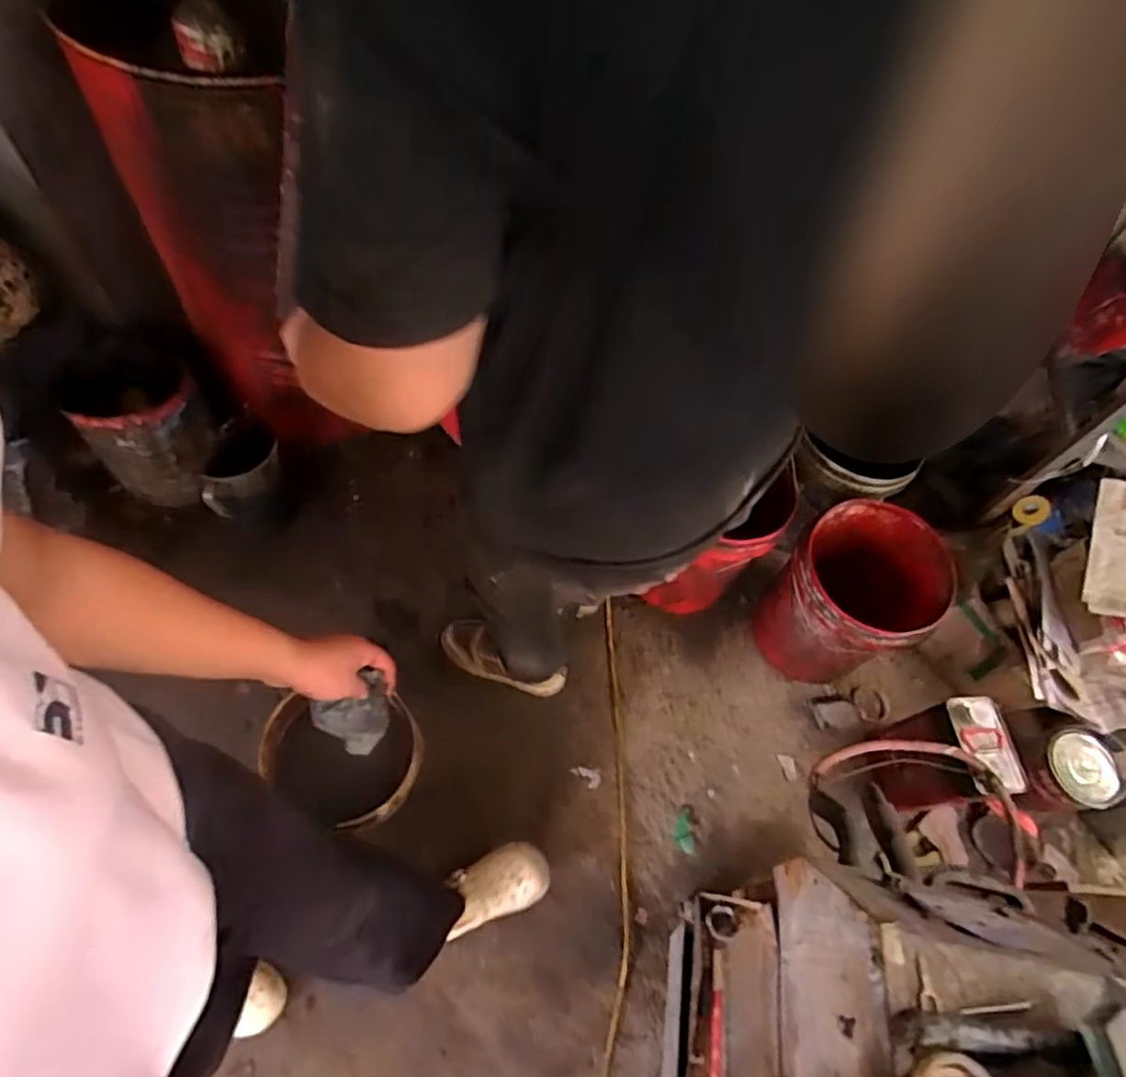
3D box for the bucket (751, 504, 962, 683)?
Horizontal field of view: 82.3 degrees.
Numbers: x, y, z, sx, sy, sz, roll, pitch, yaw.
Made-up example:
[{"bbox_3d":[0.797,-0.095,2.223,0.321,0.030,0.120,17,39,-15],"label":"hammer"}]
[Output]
[{"bbox_3d":[0.617,0.130,1.373,0.335,0.335,0.276,-37,71,-24],"label":"bucket"}]

